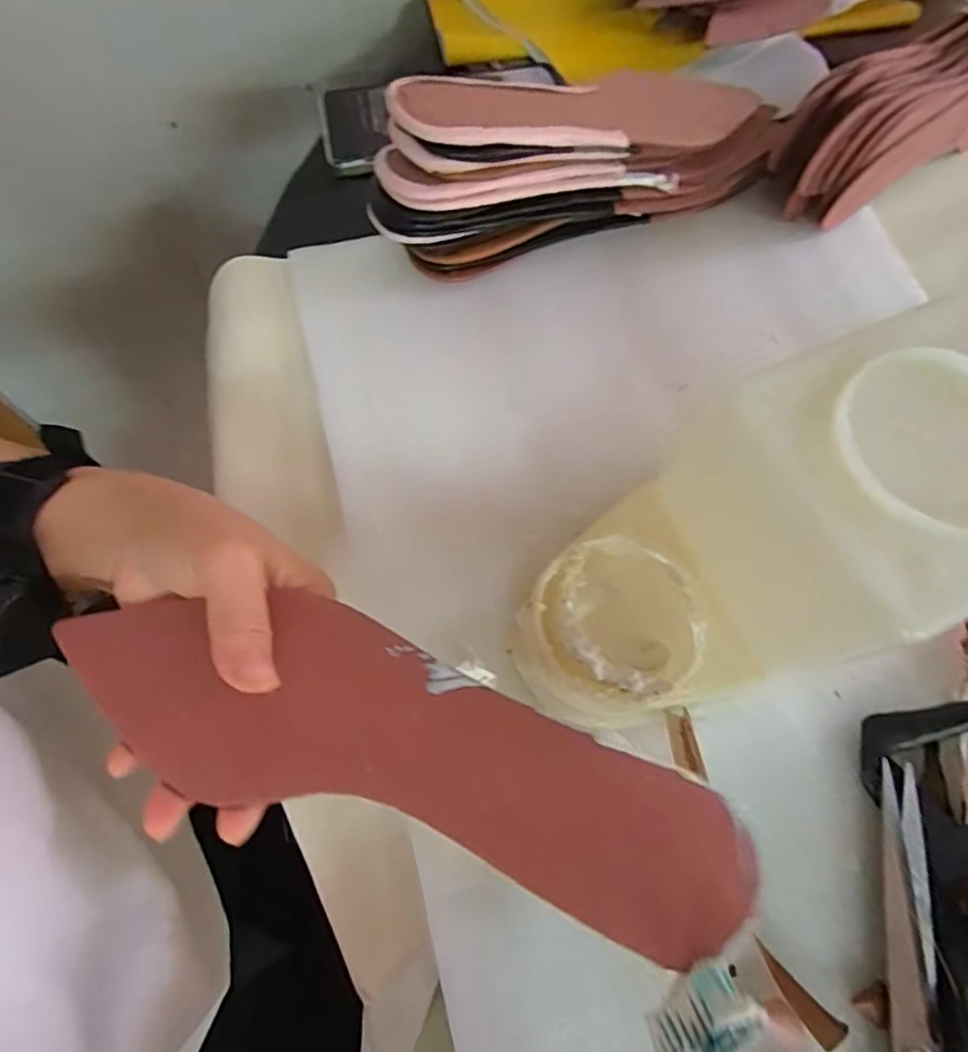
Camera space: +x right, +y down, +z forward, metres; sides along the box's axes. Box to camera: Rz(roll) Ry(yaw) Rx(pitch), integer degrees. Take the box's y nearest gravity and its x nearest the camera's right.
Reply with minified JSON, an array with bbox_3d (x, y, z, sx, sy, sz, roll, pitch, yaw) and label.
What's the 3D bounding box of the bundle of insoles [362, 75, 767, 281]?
[{"bbox_3d":[0.066,-0.217,0.325,0.268,0.080,0.072,-18,70,-10],"label":"bundle of insoles"}]

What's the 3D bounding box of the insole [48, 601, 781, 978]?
[{"bbox_3d":[-0.037,0.069,0.200,0.240,0.011,0.070,12,64,11],"label":"insole"}]

